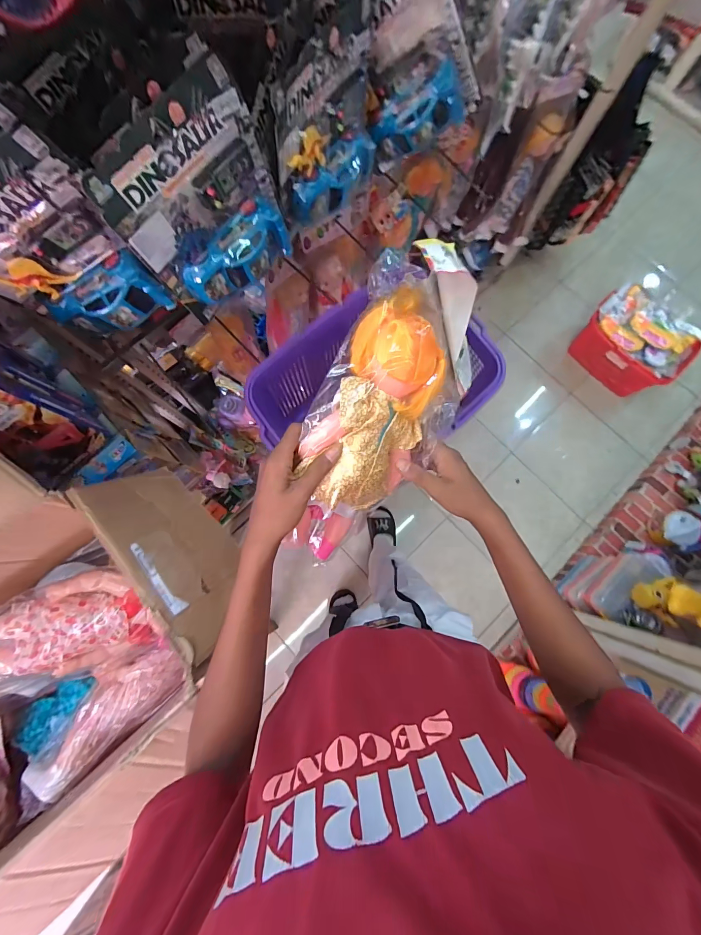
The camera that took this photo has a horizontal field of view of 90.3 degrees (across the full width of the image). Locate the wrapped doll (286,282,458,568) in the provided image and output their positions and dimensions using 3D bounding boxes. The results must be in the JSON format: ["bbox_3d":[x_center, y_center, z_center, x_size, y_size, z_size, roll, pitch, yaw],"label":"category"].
[{"bbox_3d":[0.018,-0.027,0.397,0.143,0.070,0.330,25,104,-15],"label":"wrapped doll"}]

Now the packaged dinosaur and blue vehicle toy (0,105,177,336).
[{"bbox_3d":[-0.347,-0.236,0.408,0.202,0.205,0.050,-20,62,8],"label":"packaged dinosaur and blue vehicle toy"}]

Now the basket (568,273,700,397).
[{"bbox_3d":[1.168,-0.521,1.442,0.399,0.259,0.295,43,81,7],"label":"basket"}]

